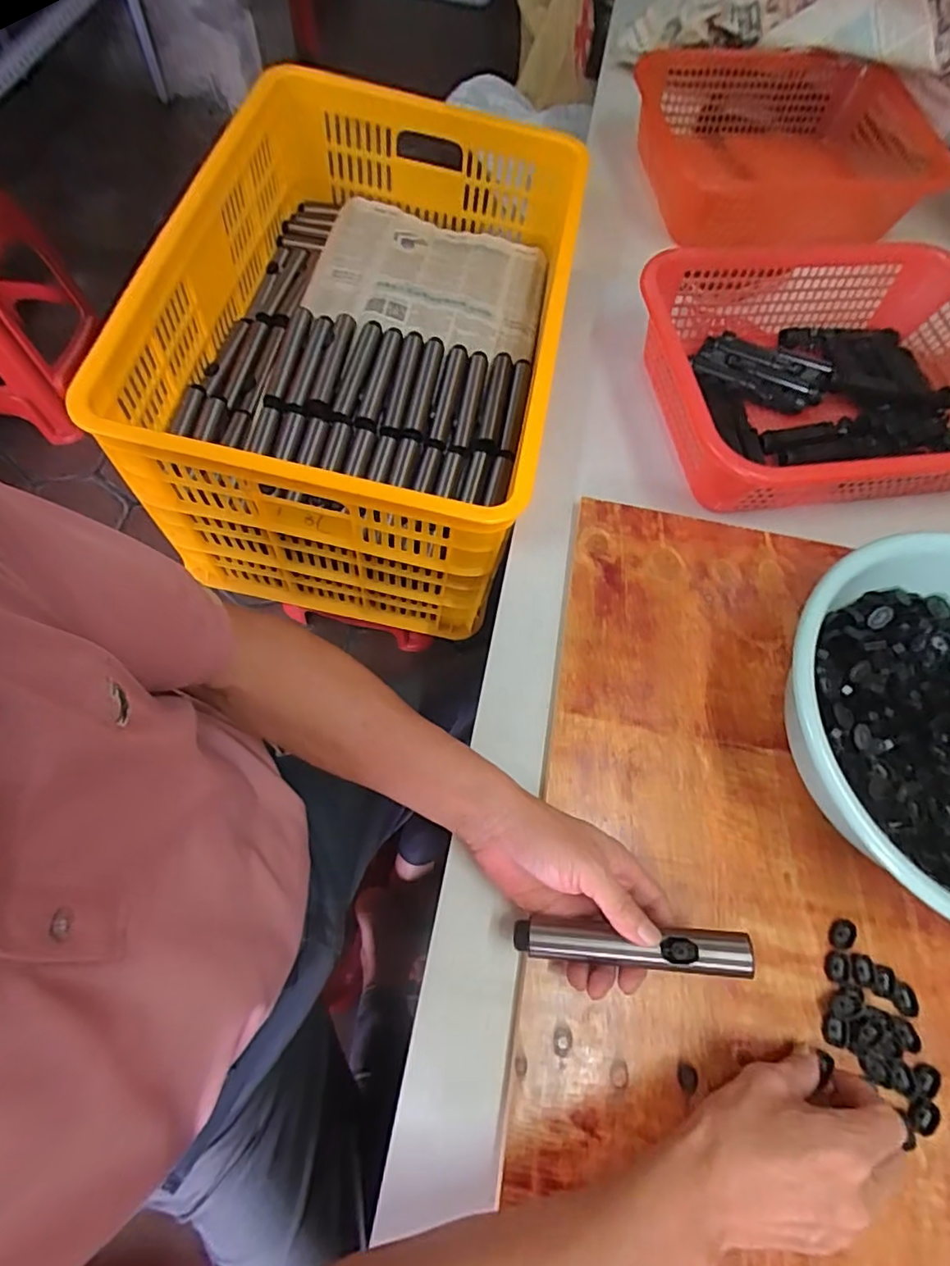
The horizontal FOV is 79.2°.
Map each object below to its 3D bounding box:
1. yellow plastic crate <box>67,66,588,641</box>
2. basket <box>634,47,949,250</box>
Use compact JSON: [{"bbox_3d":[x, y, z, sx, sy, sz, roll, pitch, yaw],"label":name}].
[{"bbox_3d":[-0.117,-0.364,0.751,0.426,0.298,0.617,10,67,0],"label":"yellow plastic crate"},{"bbox_3d":[0.458,-0.676,0.827,0.444,0.139,0.273,0,67,-4],"label":"basket"}]

